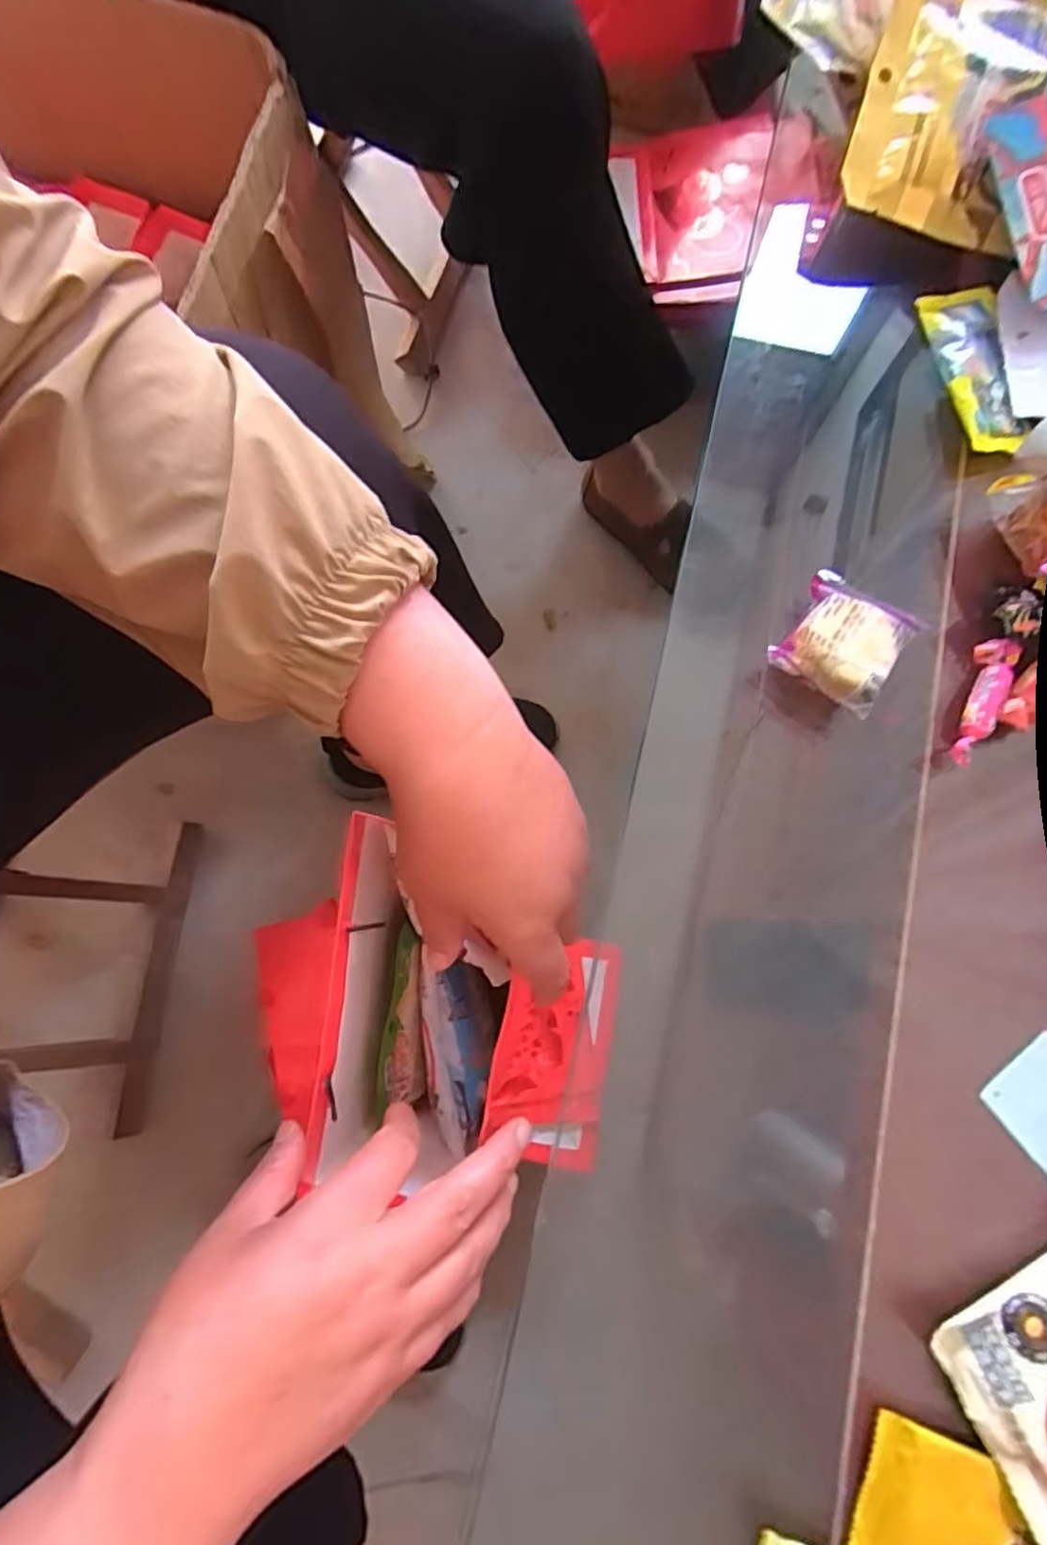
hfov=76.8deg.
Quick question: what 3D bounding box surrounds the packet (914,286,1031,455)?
[{"bbox_3d":[0.232,-0.207,0.341,0.041,0.012,0.096,-4,79,-2],"label":"packet"}]

